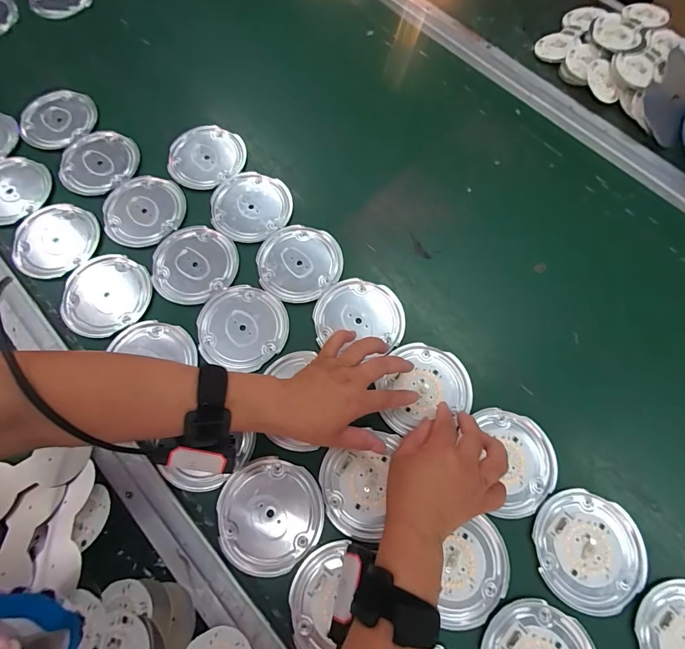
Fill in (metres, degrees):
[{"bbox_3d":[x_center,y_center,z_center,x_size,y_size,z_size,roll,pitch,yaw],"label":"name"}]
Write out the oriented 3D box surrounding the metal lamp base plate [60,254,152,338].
[{"bbox_3d":[-0.292,-0.036,0.459,0.104,0.009,0.104,0,71,0],"label":"metal lamp base plate"}]

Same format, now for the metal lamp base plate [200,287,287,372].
[{"bbox_3d":[-0.119,0.003,0.444,0.102,0.006,0.098,20,72,7],"label":"metal lamp base plate"}]

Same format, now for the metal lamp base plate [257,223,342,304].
[{"bbox_3d":[-0.055,-0.078,0.471,0.099,0.008,0.105,0,71,0],"label":"metal lamp base plate"}]

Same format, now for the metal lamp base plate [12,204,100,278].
[{"bbox_3d":[-0.370,-0.107,0.481,0.092,0.016,0.101,0,71,0],"label":"metal lamp base plate"}]

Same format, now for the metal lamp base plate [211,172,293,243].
[{"bbox_3d":[-0.121,-0.157,0.498,0.099,0.007,0.102,0,71,0],"label":"metal lamp base plate"}]

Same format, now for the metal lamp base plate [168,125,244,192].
[{"bbox_3d":[-0.191,-0.235,0.524,0.106,0.011,0.095,-35,74,-11],"label":"metal lamp base plate"}]

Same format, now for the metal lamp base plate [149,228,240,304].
[{"bbox_3d":[-0.185,-0.076,0.468,0.100,0.004,0.101,0,71,0],"label":"metal lamp base plate"}]

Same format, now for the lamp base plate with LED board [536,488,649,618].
[{"bbox_3d":[0.245,0.223,0.369,0.101,0.005,0.104,0,71,0],"label":"lamp base plate with LED board"}]

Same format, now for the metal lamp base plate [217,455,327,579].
[{"bbox_3d":[-0.075,0.194,0.382,0.104,0.004,0.104,0,71,0],"label":"metal lamp base plate"}]

